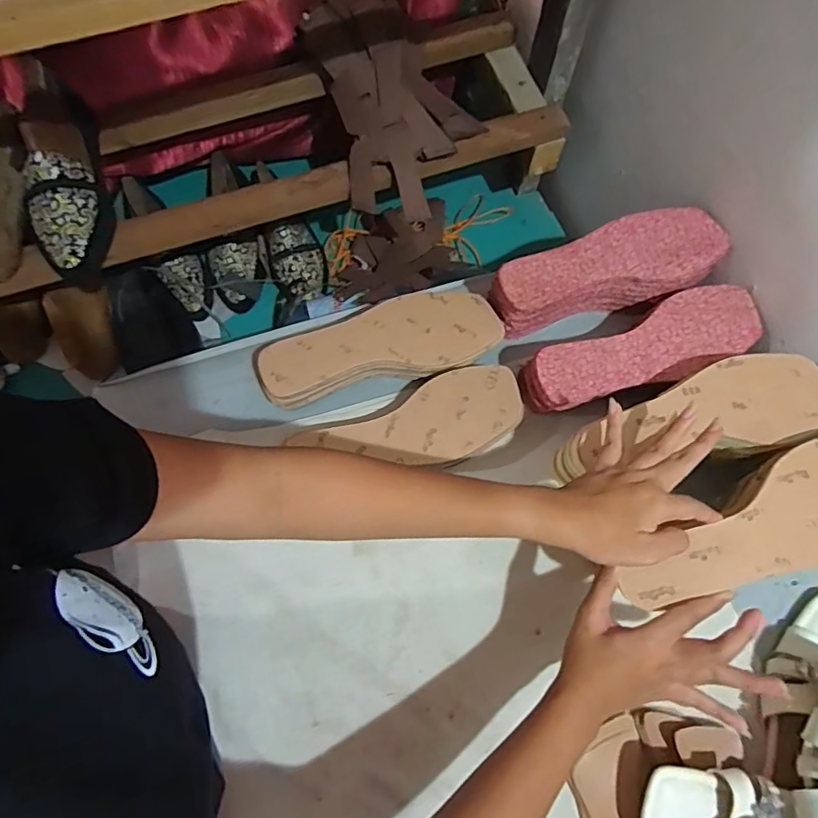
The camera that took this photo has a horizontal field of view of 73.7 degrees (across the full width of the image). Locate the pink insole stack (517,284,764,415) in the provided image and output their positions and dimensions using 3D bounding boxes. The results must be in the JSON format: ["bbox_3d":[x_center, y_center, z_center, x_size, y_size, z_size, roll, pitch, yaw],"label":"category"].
[{"bbox_3d":[0.241,-0.055,0.573,0.242,0.064,0.089,-22,70,-9],"label":"pink insole stack"}]

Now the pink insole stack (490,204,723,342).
[{"bbox_3d":[0.210,-0.145,0.606,0.239,0.085,0.082,-15,69,-6],"label":"pink insole stack"}]

